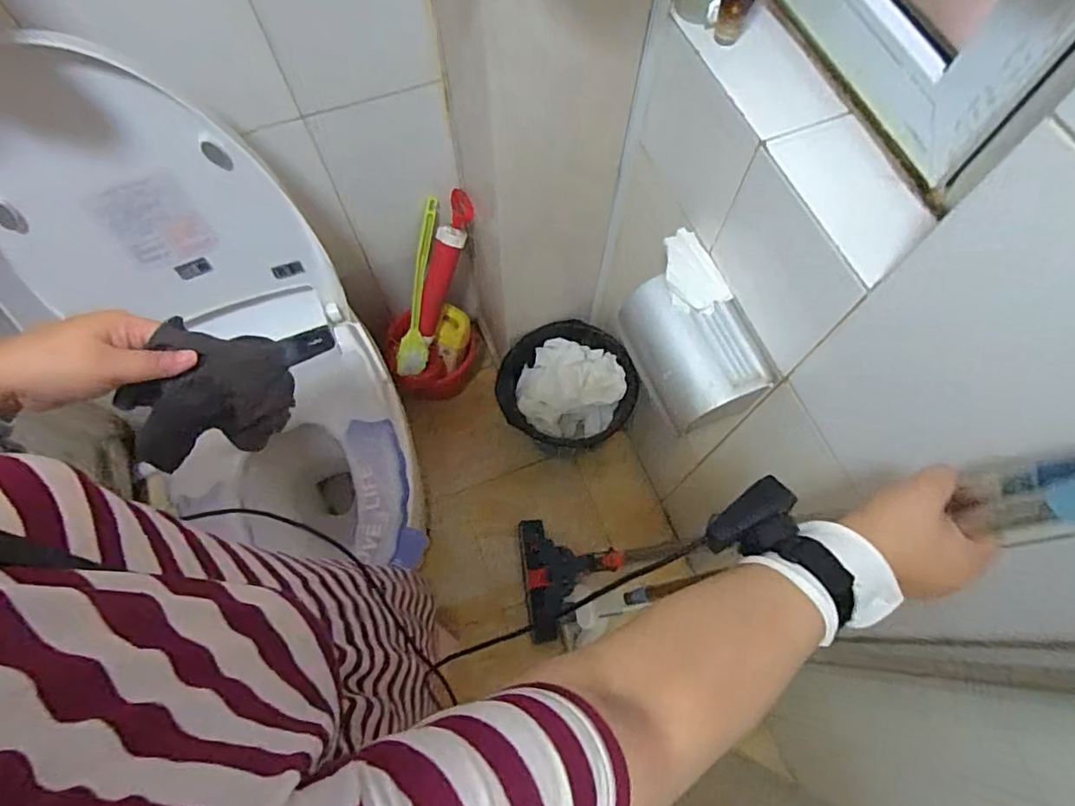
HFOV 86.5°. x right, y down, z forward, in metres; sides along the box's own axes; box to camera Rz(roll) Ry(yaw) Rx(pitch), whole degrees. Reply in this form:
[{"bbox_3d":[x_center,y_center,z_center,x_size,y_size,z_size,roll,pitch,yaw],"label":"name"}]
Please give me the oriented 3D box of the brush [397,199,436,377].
[{"bbox_3d":[-0.249,-0.238,1.213,0.066,0.060,0.379,13,112,5],"label":"brush"}]

